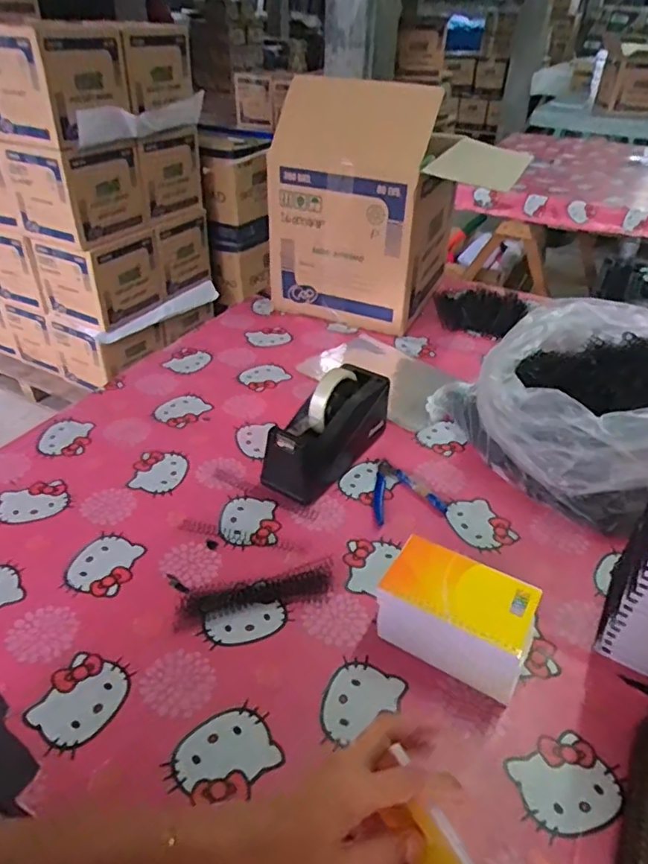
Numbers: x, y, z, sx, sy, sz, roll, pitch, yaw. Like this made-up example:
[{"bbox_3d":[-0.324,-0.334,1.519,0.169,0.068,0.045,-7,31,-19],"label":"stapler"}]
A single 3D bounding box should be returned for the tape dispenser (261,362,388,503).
[{"bbox_3d":[0.008,-0.011,0.742,0.068,0.117,0.193,24,41,28],"label":"tape dispenser"}]

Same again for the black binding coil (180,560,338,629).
[{"bbox_3d":[-0.069,0.166,0.589,0.160,0.016,0.038,-8,37,-13],"label":"black binding coil"}]

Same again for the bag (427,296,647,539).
[{"bbox_3d":[0.347,-0.070,0.809,0.309,0.140,0.358,30,44,34],"label":"bag"}]

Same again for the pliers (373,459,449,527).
[{"bbox_3d":[0.097,0.070,0.725,0.090,0.010,0.105,-7,36,-12],"label":"pliers"}]

